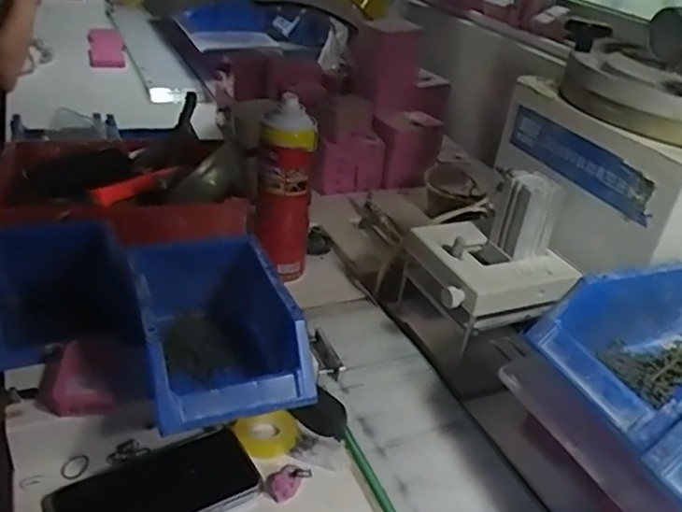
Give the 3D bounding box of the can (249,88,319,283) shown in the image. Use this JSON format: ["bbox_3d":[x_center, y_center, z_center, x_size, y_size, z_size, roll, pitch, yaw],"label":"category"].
[{"bbox_3d":[-0.068,-0.075,0.738,0.069,0.205,0.053,2,32,-4],"label":"can"}]

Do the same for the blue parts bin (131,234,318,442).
[{"bbox_3d":[-0.101,0.063,0.527,0.117,0.079,0.170,-6,34,-21],"label":"blue parts bin"}]

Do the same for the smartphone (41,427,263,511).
[{"bbox_3d":[-0.144,0.178,0.482,0.147,0.011,0.078,-16,38,-30],"label":"smartphone"}]

